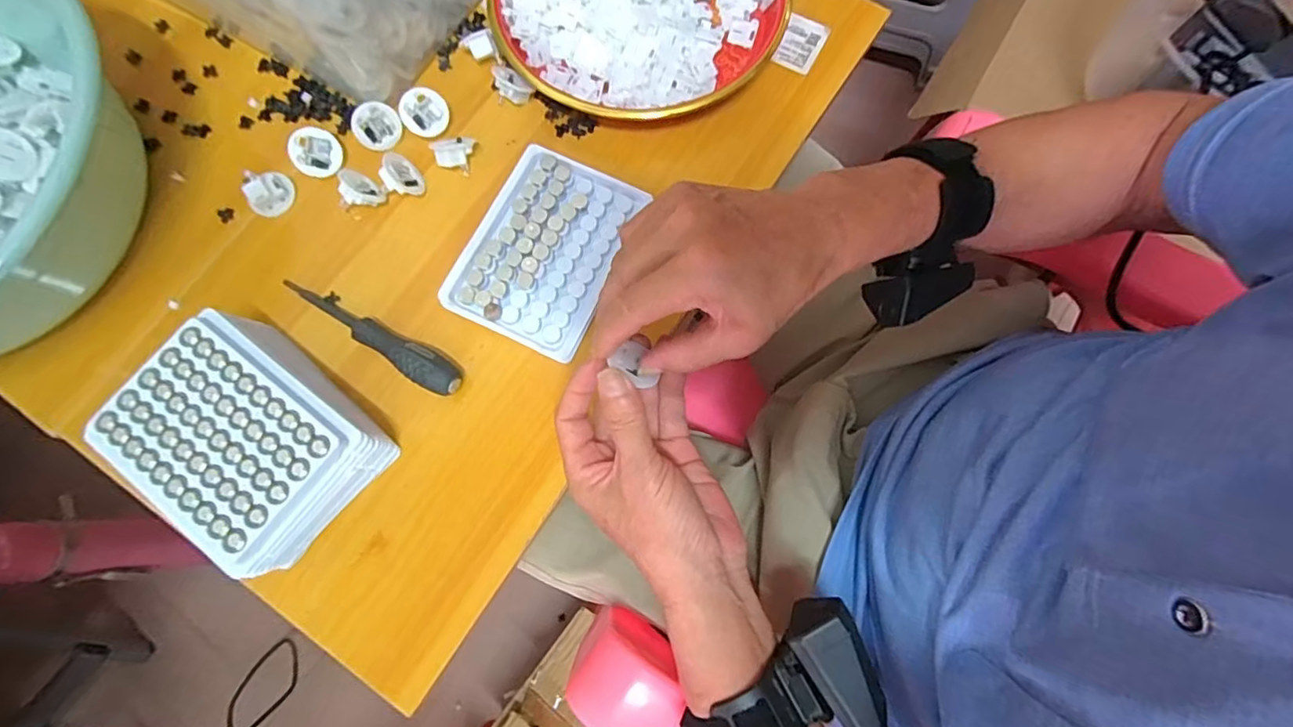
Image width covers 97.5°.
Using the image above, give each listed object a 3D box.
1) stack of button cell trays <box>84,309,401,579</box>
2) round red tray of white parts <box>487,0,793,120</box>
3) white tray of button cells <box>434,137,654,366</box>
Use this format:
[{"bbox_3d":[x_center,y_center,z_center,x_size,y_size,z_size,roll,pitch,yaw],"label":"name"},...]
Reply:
[{"bbox_3d":[-0.232,0.047,0.339,0.129,0.063,0.095,39,79,10],"label":"stack of button cell trays"},{"bbox_3d":[-0.007,-0.278,0.438,0.204,0.041,0.215,0,75,0],"label":"round red tray of white parts"},{"bbox_3d":[-0.067,-0.077,0.383,0.093,0.019,0.128,24,77,6],"label":"white tray of button cells"}]

